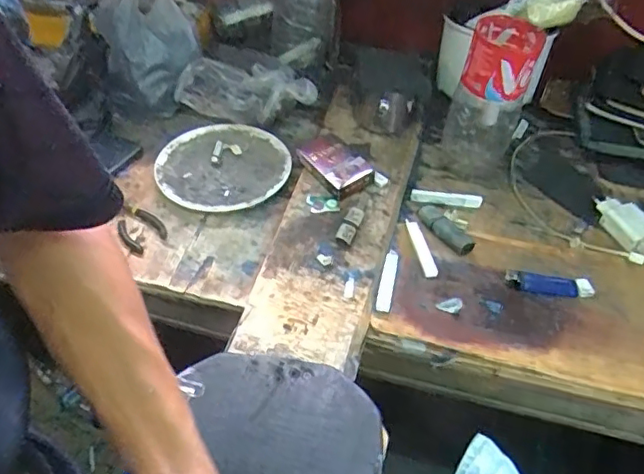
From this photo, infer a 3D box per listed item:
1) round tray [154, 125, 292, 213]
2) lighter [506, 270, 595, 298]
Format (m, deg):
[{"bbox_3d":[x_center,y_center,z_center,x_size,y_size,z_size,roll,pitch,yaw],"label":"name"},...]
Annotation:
[{"bbox_3d":[-0.131,-0.093,0.784,0.170,0.021,0.159,-4,47,-7],"label":"round tray"},{"bbox_3d":[0.262,0.055,0.675,0.098,0.015,0.028,6,47,3],"label":"lighter"}]

